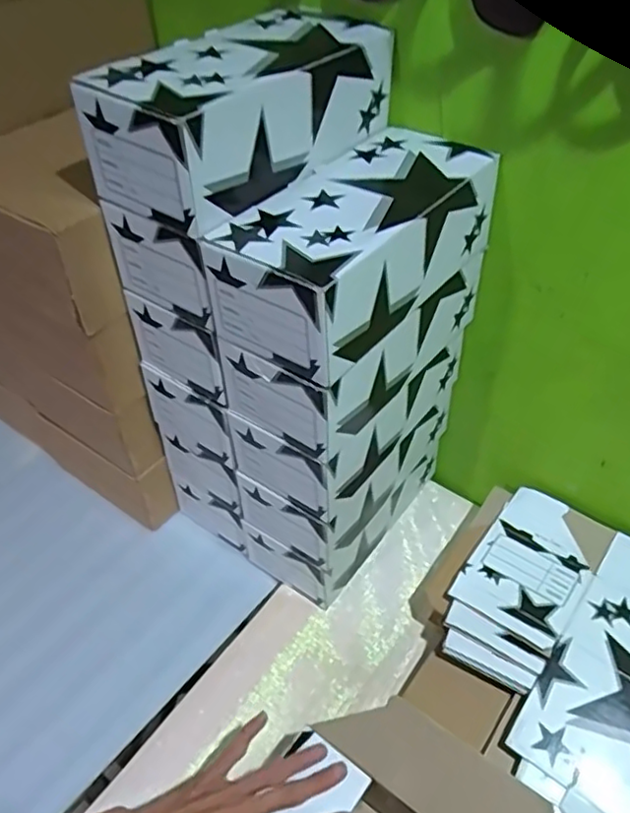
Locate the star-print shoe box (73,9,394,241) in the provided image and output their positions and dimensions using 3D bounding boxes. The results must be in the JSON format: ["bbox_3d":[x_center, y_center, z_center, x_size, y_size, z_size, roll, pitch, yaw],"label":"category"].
[{"bbox_3d":[-0.057,-0.258,0.548,0.122,0.090,0.265,28,52,25],"label":"star-print shoe box"}]

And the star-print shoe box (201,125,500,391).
[{"bbox_3d":[0.041,-0.144,0.557,0.125,0.095,0.262,30,53,26],"label":"star-print shoe box"}]

